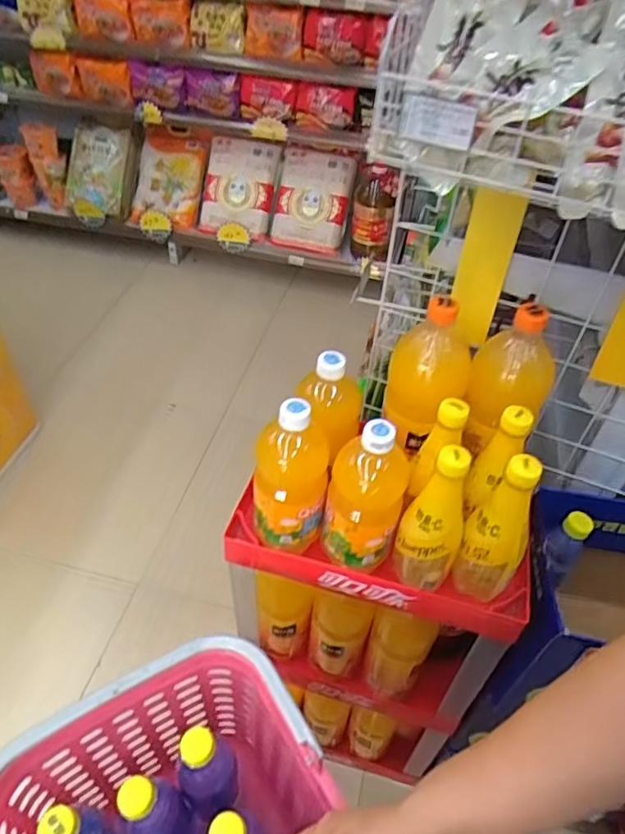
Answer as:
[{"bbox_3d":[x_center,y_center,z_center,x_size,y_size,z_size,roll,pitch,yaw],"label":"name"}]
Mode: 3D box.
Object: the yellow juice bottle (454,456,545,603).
[{"bbox_3d":[0.192,0.115,0.595,0.063,0.202,0.063,23,48,18],"label":"yellow juice bottle"}]

